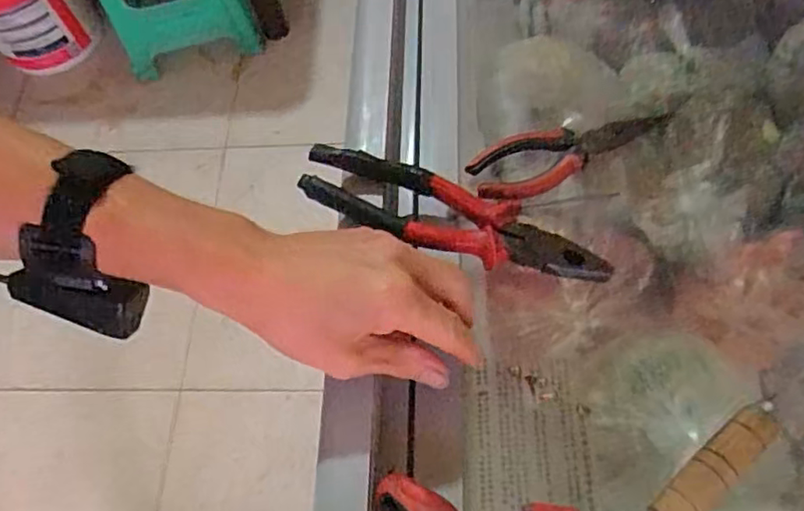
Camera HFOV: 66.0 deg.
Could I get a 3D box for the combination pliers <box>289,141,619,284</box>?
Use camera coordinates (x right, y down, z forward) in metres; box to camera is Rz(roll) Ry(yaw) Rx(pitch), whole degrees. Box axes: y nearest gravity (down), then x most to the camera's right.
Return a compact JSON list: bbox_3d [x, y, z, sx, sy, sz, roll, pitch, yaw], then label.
[{"bbox_3d":[0.036,-0.028,0.422,0.212,0.036,0.056,12,67,12],"label":"combination pliers"}]

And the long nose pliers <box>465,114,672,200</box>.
[{"bbox_3d":[0.124,-0.076,0.456,0.148,0.020,0.048,-15,64,-1],"label":"long nose pliers"}]

